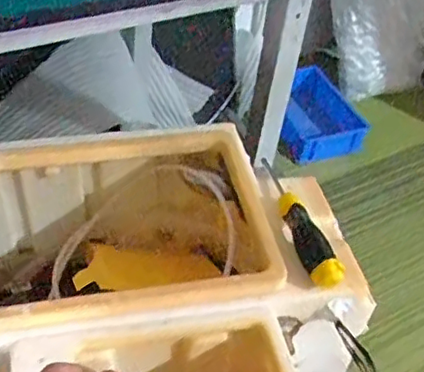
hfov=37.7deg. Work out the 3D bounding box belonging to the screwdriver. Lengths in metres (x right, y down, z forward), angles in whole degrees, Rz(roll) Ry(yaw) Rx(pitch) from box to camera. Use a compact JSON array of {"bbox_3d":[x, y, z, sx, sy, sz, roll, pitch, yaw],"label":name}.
[{"bbox_3d":[0.076,0.023,0.560,0.023,0.030,0.161,-7,45,-14],"label":"screwdriver"}]

